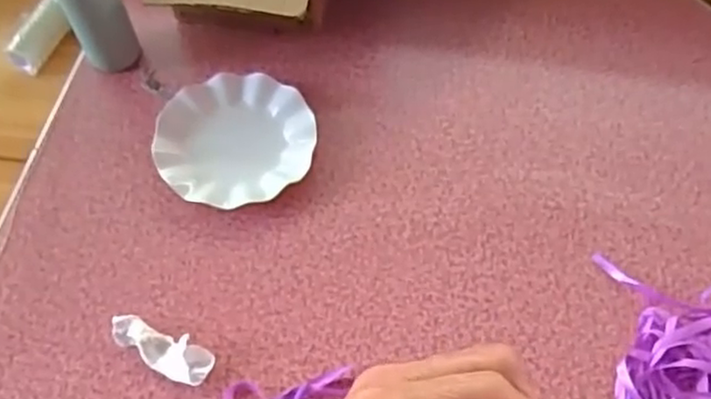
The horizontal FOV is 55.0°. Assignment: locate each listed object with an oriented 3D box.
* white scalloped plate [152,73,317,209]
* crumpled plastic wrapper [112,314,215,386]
[{"bbox_3d":[-0.140,-0.069,0.805,0.179,0.027,0.178,0,60,0],"label":"white scalloped plate"},{"bbox_3d":[-0.194,0.148,0.682,0.108,0.021,0.039,26,64,14],"label":"crumpled plastic wrapper"}]

